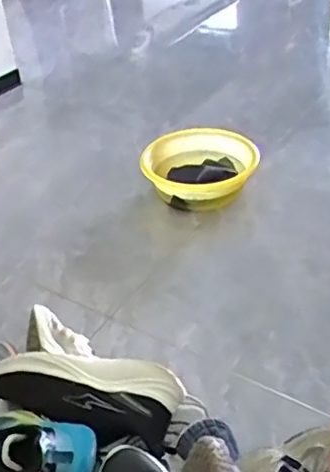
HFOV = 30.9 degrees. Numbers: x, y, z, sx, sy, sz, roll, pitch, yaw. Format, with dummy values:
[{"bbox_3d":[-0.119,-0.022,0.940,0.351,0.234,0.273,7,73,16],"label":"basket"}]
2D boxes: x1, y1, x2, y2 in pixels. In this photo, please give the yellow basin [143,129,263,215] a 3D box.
[{"bbox_3d":[0.092,-0.173,1.563,0.283,0.107,0.273,-2,37,2],"label":"yellow basin"}]

